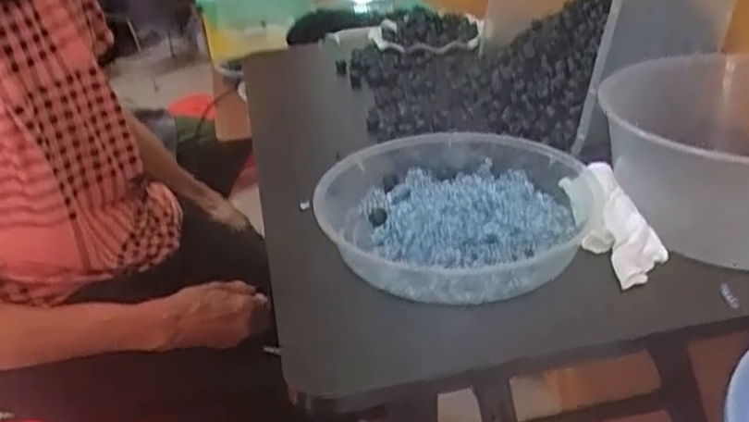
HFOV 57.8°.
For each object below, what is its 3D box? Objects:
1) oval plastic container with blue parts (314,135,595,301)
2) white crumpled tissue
[{"bbox_3d":[0.072,-0.005,0.589,0.227,0.046,0.226,-10,29,-9],"label":"oval plastic container with blue parts"},{"bbox_3d":[0.189,0.008,0.543,0.047,0.031,0.126,-8,43,-6],"label":"white crumpled tissue"}]

